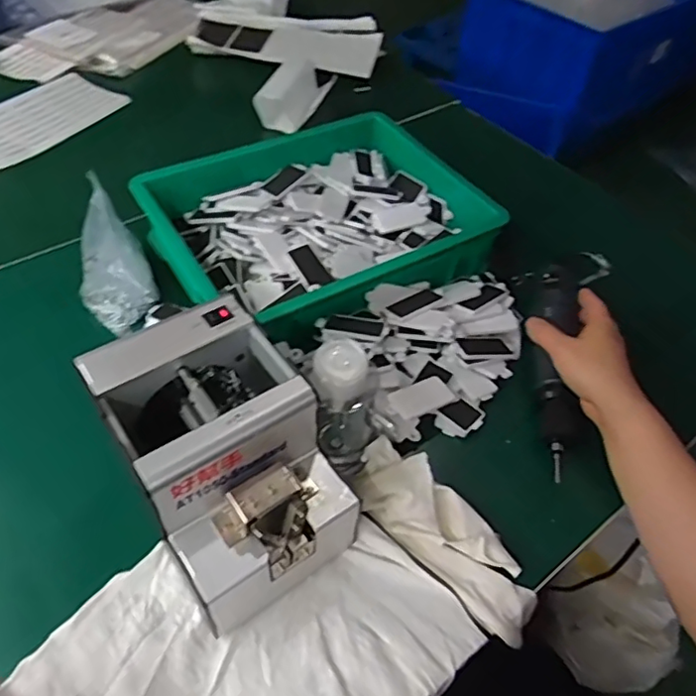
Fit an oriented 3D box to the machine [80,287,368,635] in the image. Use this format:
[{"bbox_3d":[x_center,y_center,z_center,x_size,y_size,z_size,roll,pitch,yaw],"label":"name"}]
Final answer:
[{"bbox_3d":[-0.090,0.087,0.449,0.125,0.148,0.180,-28,57,-25],"label":"machine"}]

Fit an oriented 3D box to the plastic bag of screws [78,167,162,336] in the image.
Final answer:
[{"bbox_3d":[-0.251,-0.098,0.624,0.076,0.103,0.131,-20,54,-20],"label":"plastic bag of screws"}]

